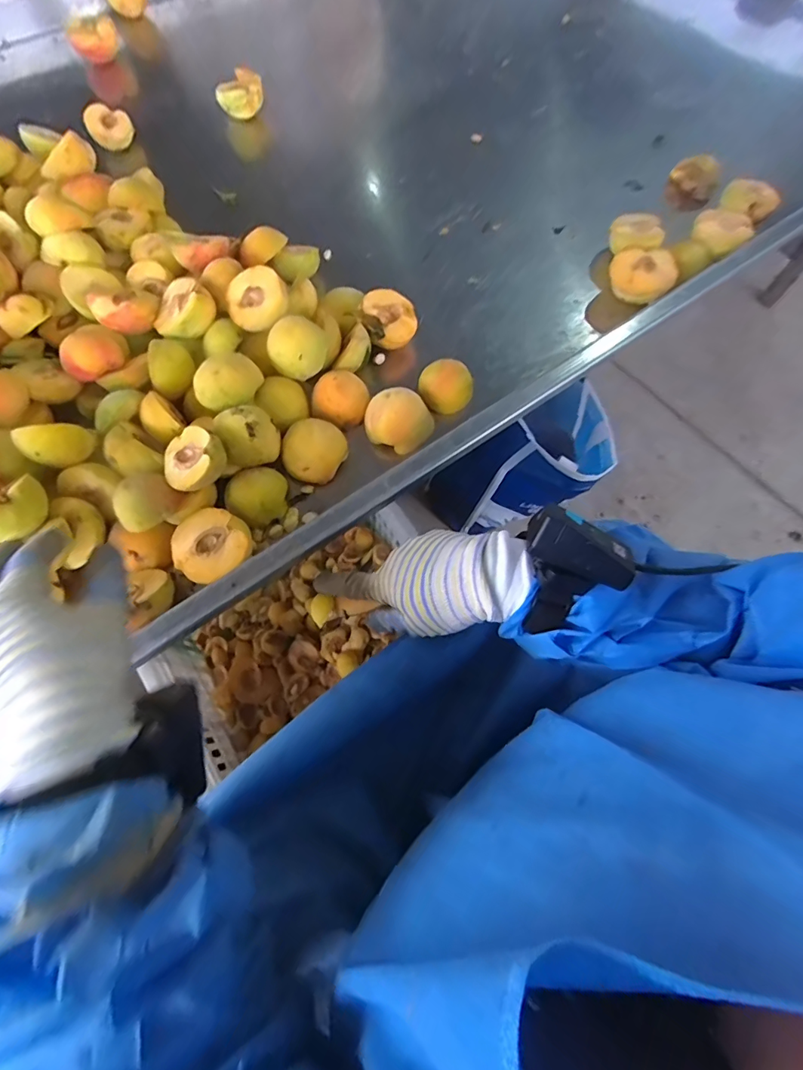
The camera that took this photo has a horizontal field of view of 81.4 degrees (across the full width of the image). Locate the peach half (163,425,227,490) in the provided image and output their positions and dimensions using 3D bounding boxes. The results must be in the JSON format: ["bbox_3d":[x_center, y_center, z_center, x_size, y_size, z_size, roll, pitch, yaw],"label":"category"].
[{"bbox_3d":[-0.187,-0.067,0.428,0.054,0.028,0.057,-1,75,18],"label":"peach half"}]

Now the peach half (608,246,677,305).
[{"bbox_3d":[0.279,-0.300,0.545,0.072,0.034,0.054,18,91,10],"label":"peach half"}]

